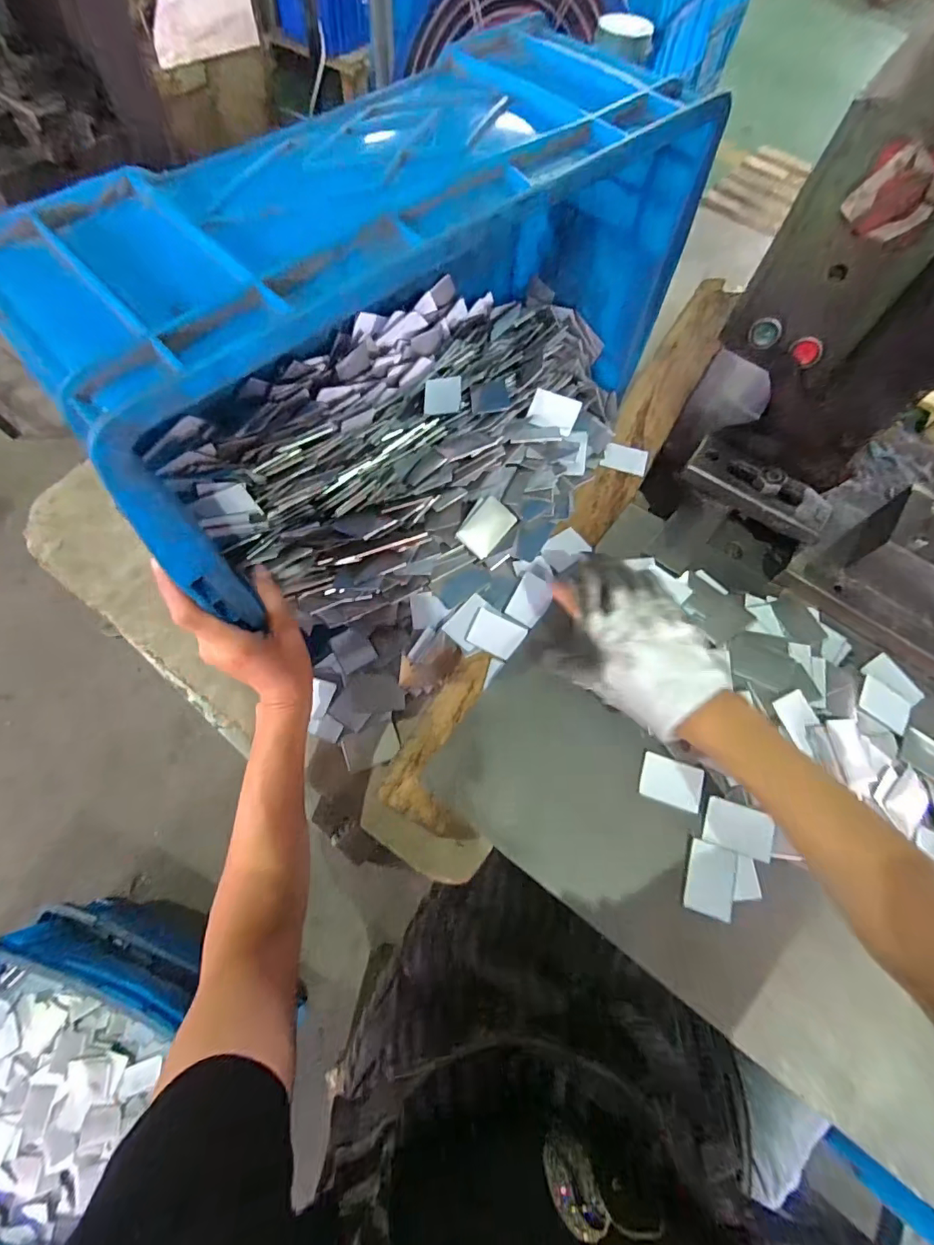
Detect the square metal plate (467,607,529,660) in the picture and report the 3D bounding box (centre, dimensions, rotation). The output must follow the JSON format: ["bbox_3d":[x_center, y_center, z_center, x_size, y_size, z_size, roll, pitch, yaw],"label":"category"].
[{"bbox_3d":[0.026,0.011,0.441,0.045,0.004,0.034,26,74,3],"label":"square metal plate"}]

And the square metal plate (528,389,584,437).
[{"bbox_3d":[0.086,-0.209,0.493,0.047,0.004,0.036,22,91,5],"label":"square metal plate"}]

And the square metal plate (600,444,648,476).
[{"bbox_3d":[0.170,-0.176,0.533,0.046,0.006,0.034,16,67,4],"label":"square metal plate"}]

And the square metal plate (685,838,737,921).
[{"bbox_3d":[0.181,0.190,0.366,0.034,0.004,0.048,18,67,5],"label":"square metal plate"}]

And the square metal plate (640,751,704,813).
[{"bbox_3d":[0.163,0.126,0.393,0.047,0.004,0.035,18,67,5],"label":"square metal plate"}]

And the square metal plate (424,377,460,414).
[{"bbox_3d":[-0.023,-0.215,0.466,0.034,0.006,0.044,-1,72,3],"label":"square metal plate"}]

